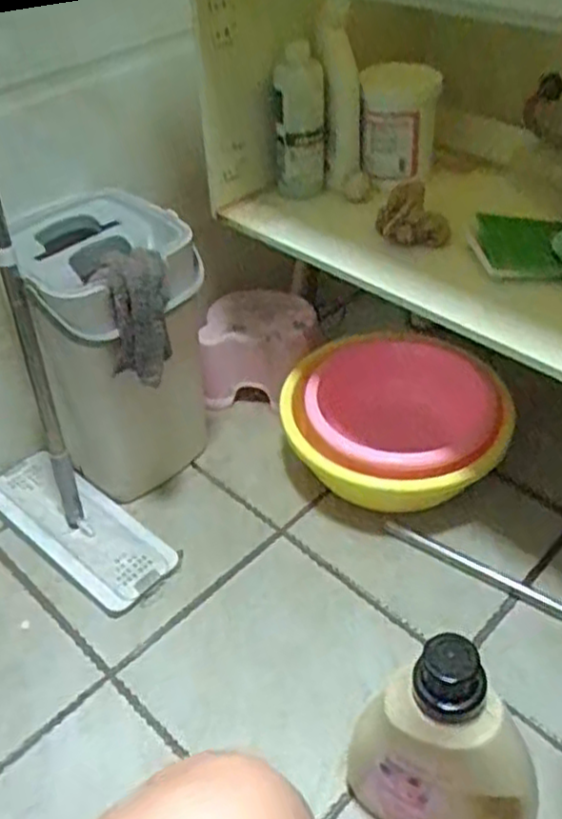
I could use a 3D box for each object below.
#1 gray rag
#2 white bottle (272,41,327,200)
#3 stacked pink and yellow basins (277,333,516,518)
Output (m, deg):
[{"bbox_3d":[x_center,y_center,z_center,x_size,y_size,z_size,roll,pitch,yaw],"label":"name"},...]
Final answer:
[{"bbox_3d":[-0.181,-0.107,0.899,0.088,0.166,0.069,-5,22,-3],"label":"gray rag"},{"bbox_3d":[0.024,-0.362,0.944,0.065,0.181,0.051,0,43,3],"label":"white bottle"},{"bbox_3d":[0.161,0.019,1.098,0.307,0.179,0.295,-6,43,-4],"label":"stacked pink and yellow basins"}]

